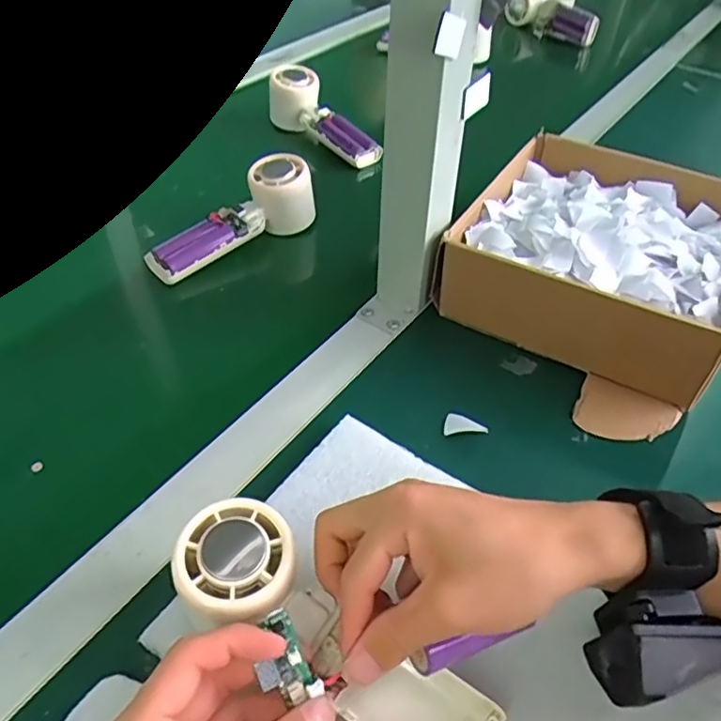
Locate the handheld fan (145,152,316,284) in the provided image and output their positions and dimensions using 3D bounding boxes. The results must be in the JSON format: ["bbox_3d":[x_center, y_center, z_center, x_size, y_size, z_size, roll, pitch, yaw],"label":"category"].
[{"bbox_3d":[-0.115,-0.130,0.542,0.157,0.058,0.042,-33,54,-30],"label":"handheld fan"}]

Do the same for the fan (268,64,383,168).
[{"bbox_3d":[-0.043,-0.269,0.681,0.053,0.058,0.171,-23,50,-23],"label":"fan"}]

